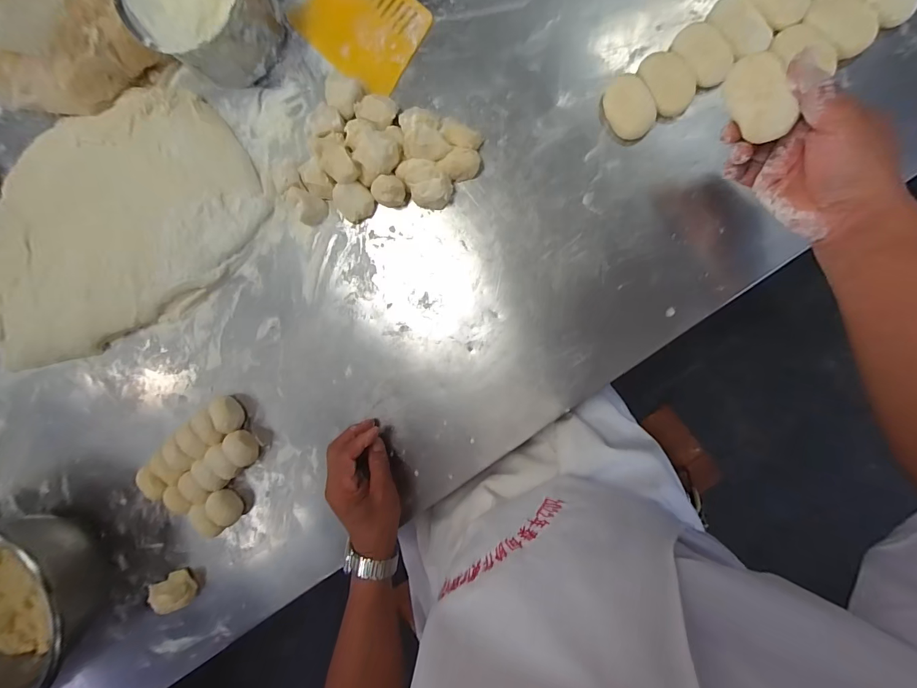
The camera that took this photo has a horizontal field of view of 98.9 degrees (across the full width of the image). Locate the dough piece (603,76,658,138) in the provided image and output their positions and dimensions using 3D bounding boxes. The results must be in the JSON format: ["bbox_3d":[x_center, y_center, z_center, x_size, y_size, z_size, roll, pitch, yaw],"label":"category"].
[{"bbox_3d":[0.187,-0.260,0.432,0.046,0.013,0.067,-21,89,9],"label":"dough piece"}]

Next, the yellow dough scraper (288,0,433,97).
[{"bbox_3d":[-0.114,-0.387,0.471,0.159,0.008,0.117,43,98,5],"label":"yellow dough scraper"}]

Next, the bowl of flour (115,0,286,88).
[{"bbox_3d":[-0.289,-0.389,0.451,0.144,0.095,0.143,1,94,8],"label":"bowl of flour"}]

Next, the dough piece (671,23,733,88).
[{"bbox_3d":[0.257,-0.303,0.412,0.039,0.018,0.067,-34,87,8],"label":"dough piece"}]

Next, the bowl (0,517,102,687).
[{"bbox_3d":[-0.619,0.350,0.537,0.221,0.095,0.226,0,93,9],"label":"bowl"}]

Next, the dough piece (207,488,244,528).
[{"bbox_3d":[-0.314,0.219,0.529,0.031,0.029,0.047,-40,86,8],"label":"dough piece"}]

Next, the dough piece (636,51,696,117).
[{"bbox_3d":[0.224,-0.280,0.423,0.040,0.017,0.067,-24,89,9],"label":"dough piece"}]

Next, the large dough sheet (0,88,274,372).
[{"bbox_3d":[-0.463,-0.150,0.510,0.413,0.075,0.264,-20,89,9],"label":"large dough sheet"}]

